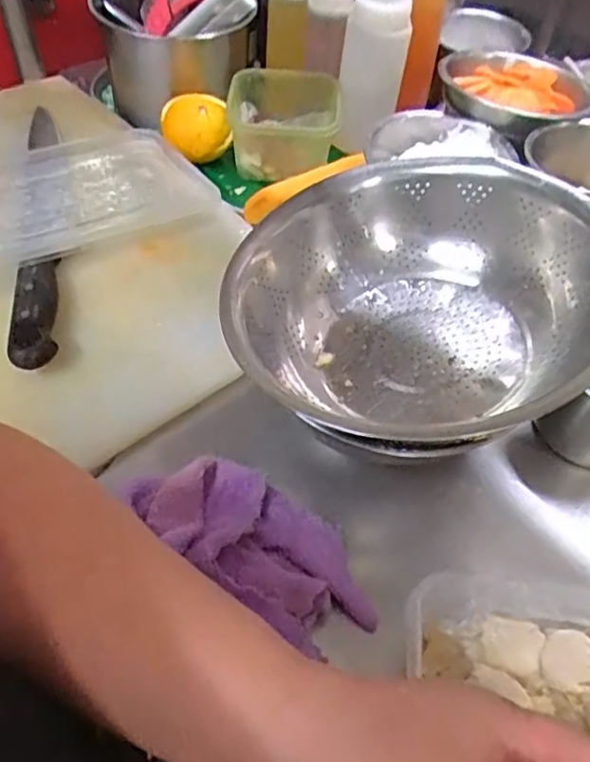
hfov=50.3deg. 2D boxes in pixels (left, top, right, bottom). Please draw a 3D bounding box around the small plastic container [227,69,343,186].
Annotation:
[{"bbox_3d":[-0.012,-0.272,0.674,0.115,0.070,0.104,1,53,-3],"label":"small plastic container"}]

